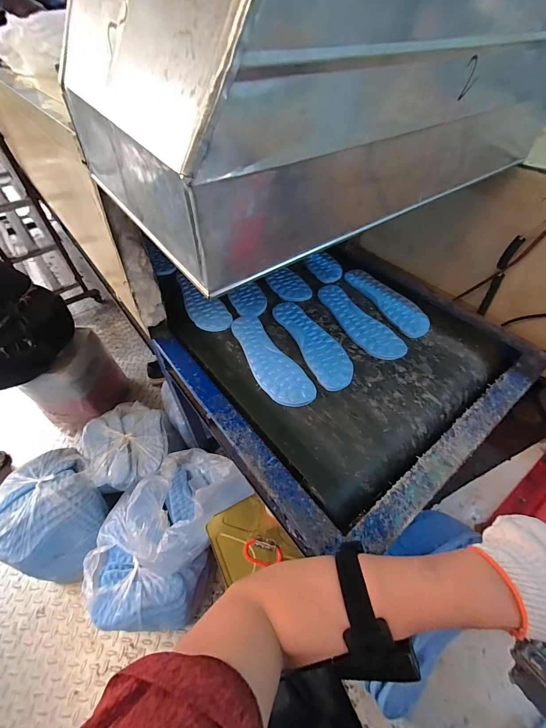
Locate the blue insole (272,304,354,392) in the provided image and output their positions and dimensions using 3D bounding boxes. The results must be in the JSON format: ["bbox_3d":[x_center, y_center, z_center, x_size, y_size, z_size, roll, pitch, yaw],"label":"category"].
[{"bbox_3d":[0.081,-0.052,0.639,0.078,0.012,0.255,-19,52,-14],"label":"blue insole"}]

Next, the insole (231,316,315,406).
[{"bbox_3d":[-0.014,-0.013,0.606,0.081,0.009,0.252,-26,54,-19],"label":"insole"}]

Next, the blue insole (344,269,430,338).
[{"bbox_3d":[0.260,-0.154,0.722,0.072,0.010,0.252,-24,54,-17],"label":"blue insole"}]

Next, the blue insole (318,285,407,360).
[{"bbox_3d":[0.183,-0.099,0.679,0.082,0.006,0.253,-22,53,-16],"label":"blue insole"}]

